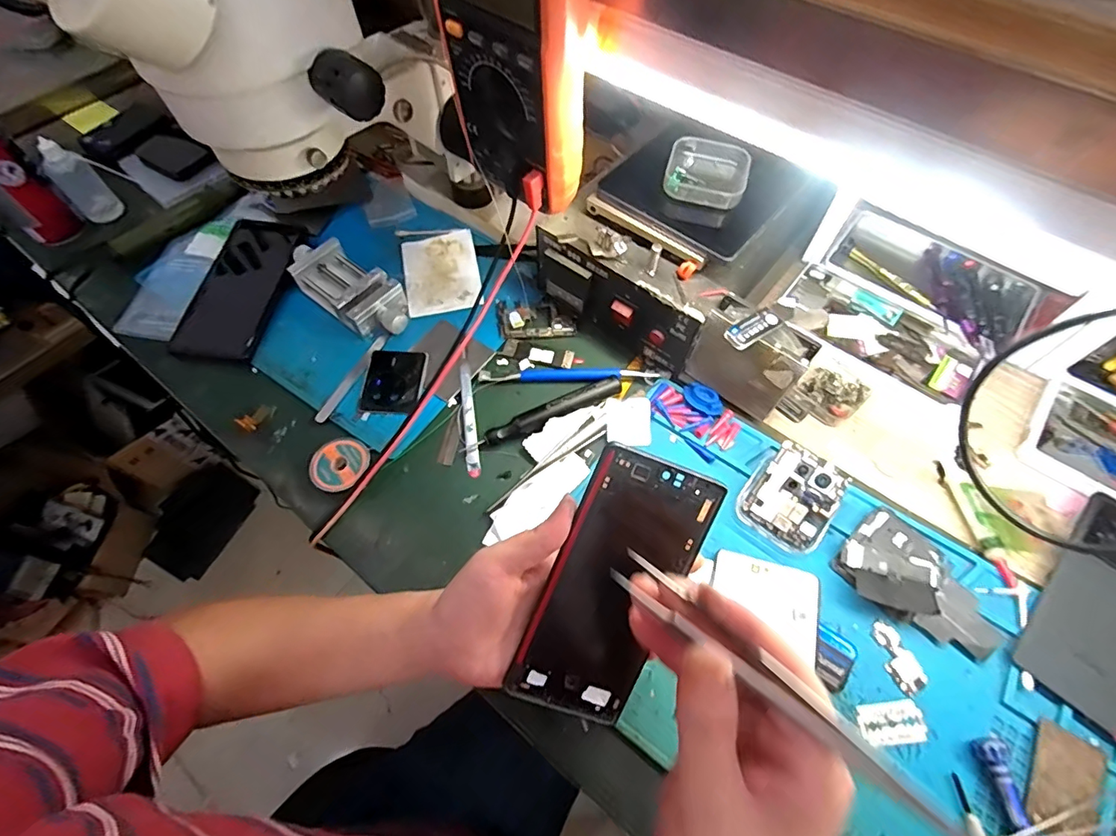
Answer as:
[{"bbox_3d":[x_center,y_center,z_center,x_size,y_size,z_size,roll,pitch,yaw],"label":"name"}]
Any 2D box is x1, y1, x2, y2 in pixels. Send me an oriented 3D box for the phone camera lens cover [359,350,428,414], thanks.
[{"bbox_3d":[-0.146,-0.033,0.451,0.050,0.005,0.066,3,62,2],"label":"phone camera lens cover"}]

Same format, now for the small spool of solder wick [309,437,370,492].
[{"bbox_3d":[-0.177,0.038,0.410,0.046,0.014,0.042,0,62,0],"label":"small spool of solder wick"}]

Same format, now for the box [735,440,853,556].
[{"bbox_3d":[0.179,0.060,0.385,0.062,0.024,0.068,33,67,17],"label":"box"}]

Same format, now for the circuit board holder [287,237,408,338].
[{"bbox_3d":[-0.198,-0.125,0.481,0.135,0.032,0.058,36,68,18],"label":"circuit board holder"}]

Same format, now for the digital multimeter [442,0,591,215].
[{"bbox_3d":[-0.022,-0.214,0.292,0.081,0.167,0.045,40,69,19],"label":"digital multimeter"}]

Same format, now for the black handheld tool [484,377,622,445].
[{"bbox_3d":[-0.002,-0.005,0.432,0.124,0.013,0.018,-24,64,-12],"label":"black handheld tool"}]

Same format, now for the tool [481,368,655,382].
[{"bbox_3d":[0.009,-0.040,0.452,0.158,0.009,0.016,1,62,1],"label":"tool"}]

